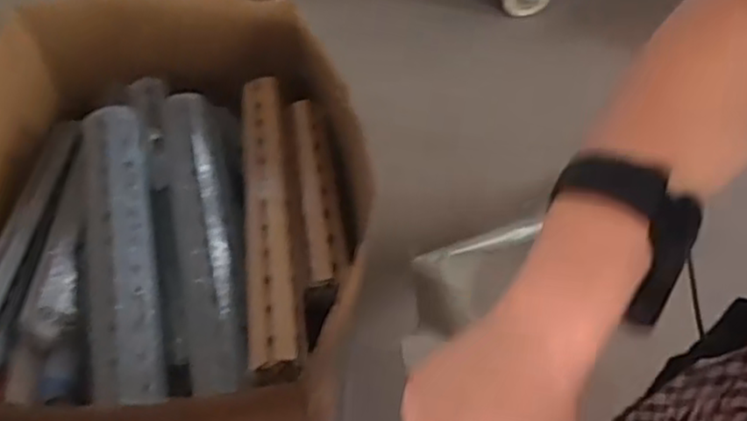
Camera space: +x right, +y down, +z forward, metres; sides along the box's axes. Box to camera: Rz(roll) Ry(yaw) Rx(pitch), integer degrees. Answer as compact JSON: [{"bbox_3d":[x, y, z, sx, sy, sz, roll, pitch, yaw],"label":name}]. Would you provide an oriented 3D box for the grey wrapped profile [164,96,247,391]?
[{"bbox_3d":[-0.261,0.023,1.092,0.110,0.057,0.596,-11,50,-7],"label":"grey wrapped profile"}]

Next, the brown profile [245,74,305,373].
[{"bbox_3d":[-0.161,-0.024,1.092,0.086,0.034,0.610,-8,50,-4],"label":"brown profile"}]

